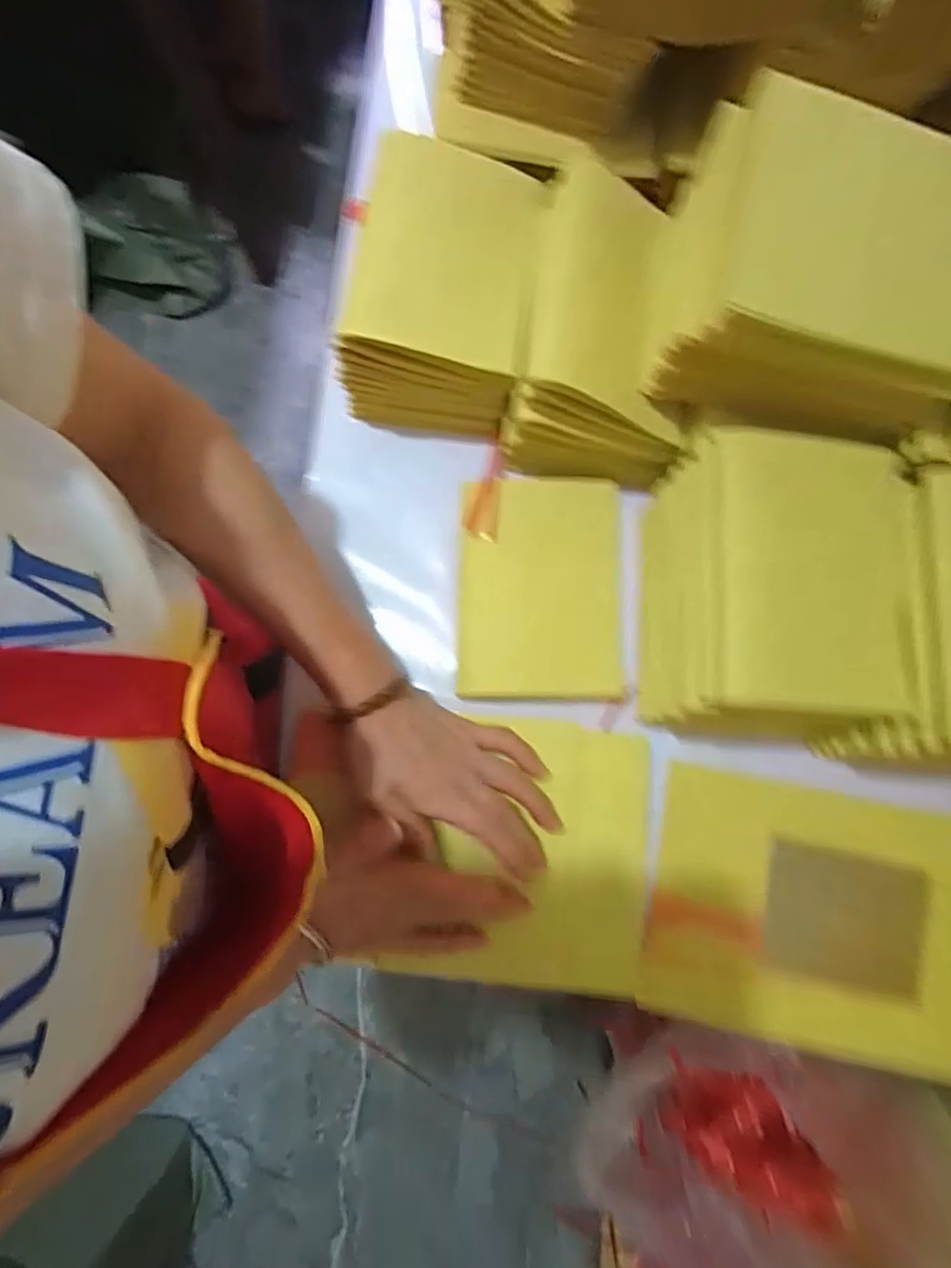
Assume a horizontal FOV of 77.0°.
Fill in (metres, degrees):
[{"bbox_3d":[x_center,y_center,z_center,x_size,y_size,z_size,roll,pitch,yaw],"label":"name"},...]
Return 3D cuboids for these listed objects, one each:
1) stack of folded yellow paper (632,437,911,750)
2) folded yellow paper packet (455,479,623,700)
[{"bbox_3d":[0.192,-0.021,0.384,0.147,0.108,0.175,5,80,2],"label":"stack of folded yellow paper"},{"bbox_3d":[0.044,-0.033,0.422,0.112,0.012,0.154,0,80,1],"label":"folded yellow paper packet"}]

